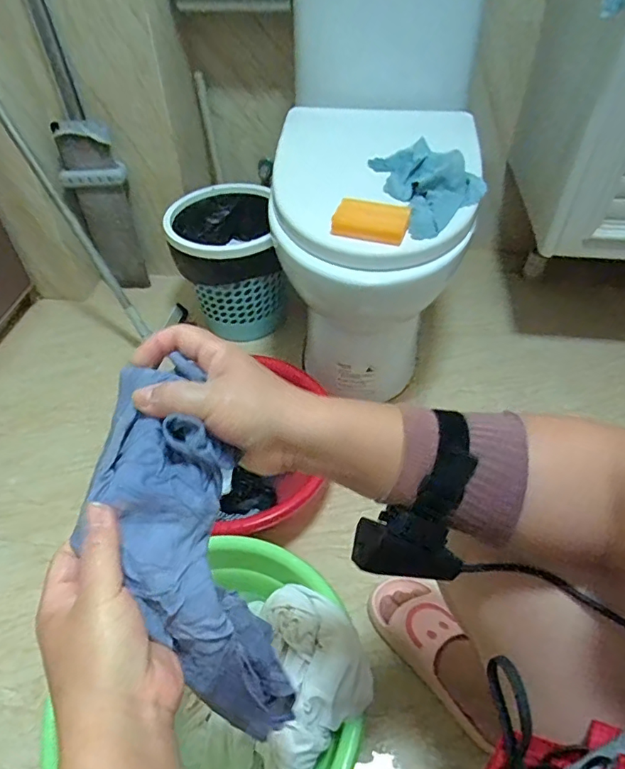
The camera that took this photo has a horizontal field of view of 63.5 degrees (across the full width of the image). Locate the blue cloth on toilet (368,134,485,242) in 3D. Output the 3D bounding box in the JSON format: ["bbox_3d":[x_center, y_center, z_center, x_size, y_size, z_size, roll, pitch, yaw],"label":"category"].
[{"bbox_3d":[0.196,-0.314,0.790,0.157,0.046,0.225,-8,46,-7],"label":"blue cloth on toilet"}]

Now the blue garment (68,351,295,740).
[{"bbox_3d":[-0.079,0.118,0.333,0.088,0.058,0.272,-23,93,-16],"label":"blue garment"}]

